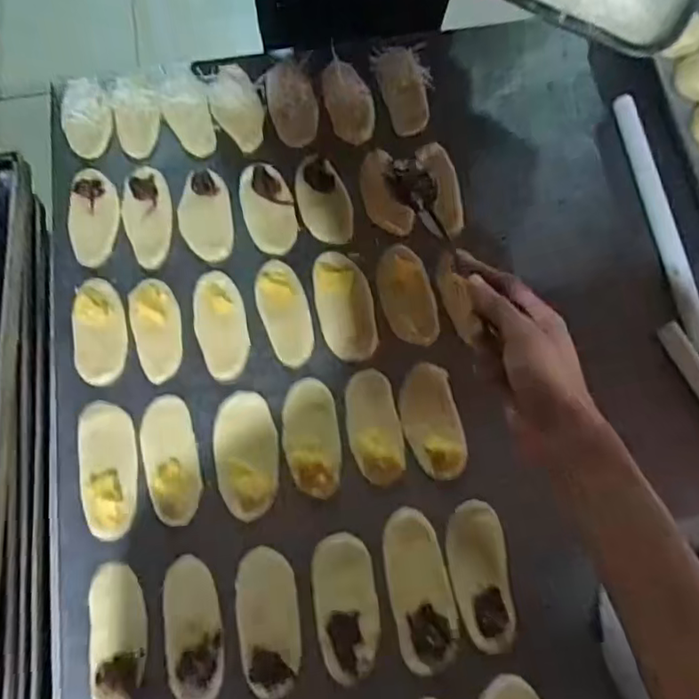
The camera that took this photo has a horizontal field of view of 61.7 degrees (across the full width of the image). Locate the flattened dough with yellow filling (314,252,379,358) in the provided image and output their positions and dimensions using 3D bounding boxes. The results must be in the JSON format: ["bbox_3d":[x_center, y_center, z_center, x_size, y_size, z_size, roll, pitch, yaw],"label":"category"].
[{"bbox_3d":[-0.005,-0.046,0.608,0.056,0.009,0.117,-10,74,-4],"label":"flattened dough with yellow filling"}]

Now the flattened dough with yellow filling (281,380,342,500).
[{"bbox_3d":[-0.037,0.085,0.563,0.054,0.013,0.110,-6,73,-3],"label":"flattened dough with yellow filling"}]

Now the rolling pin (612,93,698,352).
[{"bbox_3d":[0.333,-0.142,0.620,0.023,0.015,0.294,-8,74,-4],"label":"rolling pin"}]

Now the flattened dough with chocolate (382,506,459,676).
[{"bbox_3d":[0.064,0.216,0.534,0.053,0.007,0.136,-10,74,-5],"label":"flattened dough with chocolate"}]

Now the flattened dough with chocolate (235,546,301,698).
[{"bbox_3d":[-0.071,0.239,0.517,0.052,0.007,0.117,-7,74,-4],"label":"flattened dough with chocolate"}]

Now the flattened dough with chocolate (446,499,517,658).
[{"bbox_3d":[0.121,0.207,0.538,0.053,0.005,0.126,-7,74,-4],"label":"flattened dough with chocolate"}]

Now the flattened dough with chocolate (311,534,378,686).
[{"bbox_3d":[-0.003,0.228,0.522,0.054,0.008,0.118,-8,74,-4],"label":"flattened dough with chocolate"}]

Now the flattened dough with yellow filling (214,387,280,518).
[{"bbox_3d":[-0.099,0.100,0.565,0.058,0.009,0.119,-7,74,-4],"label":"flattened dough with yellow filling"}]

